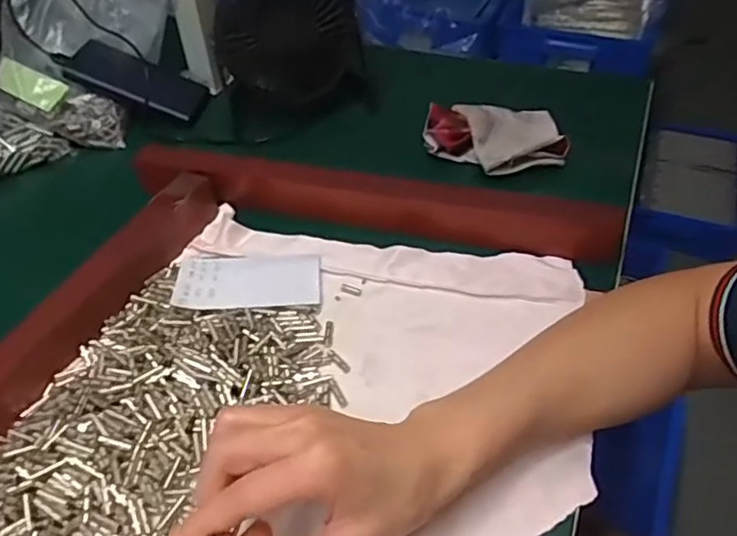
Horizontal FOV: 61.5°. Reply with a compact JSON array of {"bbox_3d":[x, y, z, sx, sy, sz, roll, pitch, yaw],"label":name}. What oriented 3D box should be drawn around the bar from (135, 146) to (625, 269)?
[{"bbox_3d":[-0.008,-0.055,0.489,0.385,0.047,0.031,12,48,13],"label":"bar"}]

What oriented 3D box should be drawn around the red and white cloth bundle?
[{"bbox_3d":[0.110,-0.120,0.551,0.117,0.029,0.092,2,46,4],"label":"red and white cloth bundle"}]

